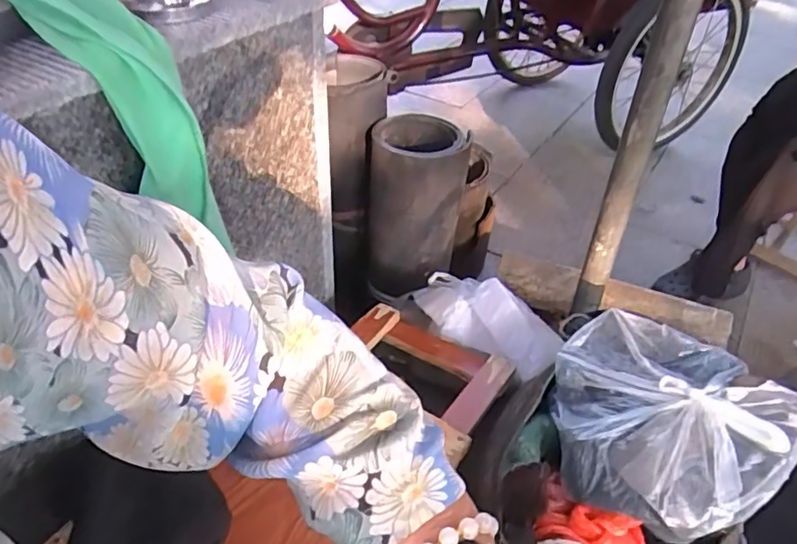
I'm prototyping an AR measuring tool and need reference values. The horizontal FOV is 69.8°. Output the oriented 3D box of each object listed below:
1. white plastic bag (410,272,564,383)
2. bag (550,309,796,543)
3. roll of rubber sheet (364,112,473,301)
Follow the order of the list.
[{"bbox_3d":[0.126,0.063,0.795,0.205,0.064,0.102,28,45,6],"label":"white plastic bag"},{"bbox_3d":[0.254,0.138,0.583,0.215,0.069,0.239,-19,44,-23],"label":"bag"},{"bbox_3d":[0.026,-0.104,0.917,0.146,0.249,0.145,1,40,-1],"label":"roll of rubber sheet"}]

